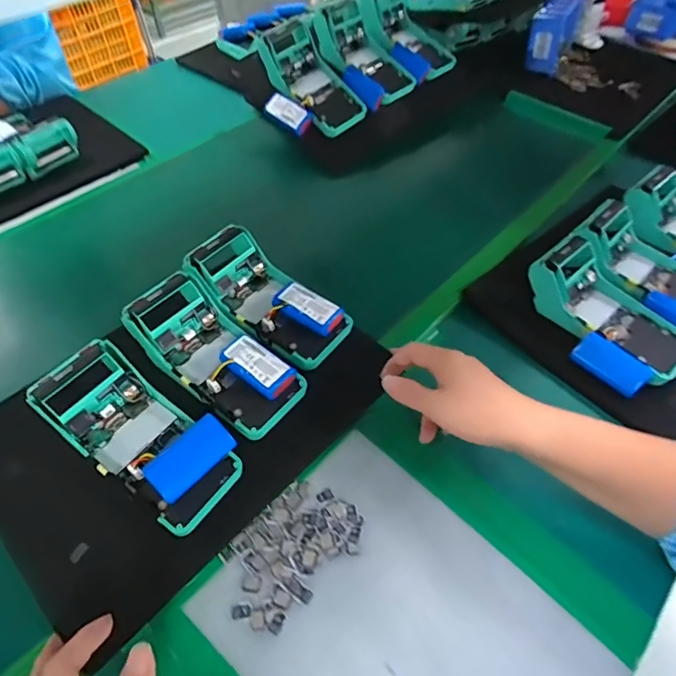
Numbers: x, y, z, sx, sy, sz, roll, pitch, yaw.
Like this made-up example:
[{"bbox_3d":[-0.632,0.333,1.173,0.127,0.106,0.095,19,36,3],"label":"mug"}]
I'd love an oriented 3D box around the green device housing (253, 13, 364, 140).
[{"bbox_3d":[-0.039,-0.379,0.705,0.086,0.058,0.177,-37,89,-28],"label":"green device housing"}]

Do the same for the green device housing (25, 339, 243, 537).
[{"bbox_3d":[-0.163,0.075,0.390,0.169,0.063,0.076,27,55,19],"label":"green device housing"}]

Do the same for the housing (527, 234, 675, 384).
[{"bbox_3d":[0.288,-0.029,0.505,0.094,0.066,0.168,-32,59,-24],"label":"housing"}]

